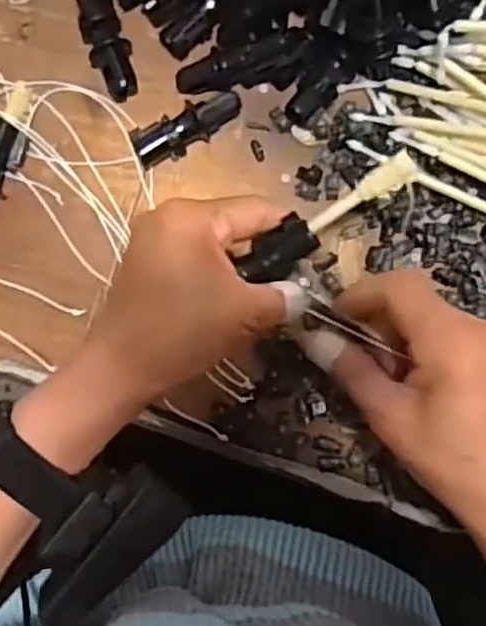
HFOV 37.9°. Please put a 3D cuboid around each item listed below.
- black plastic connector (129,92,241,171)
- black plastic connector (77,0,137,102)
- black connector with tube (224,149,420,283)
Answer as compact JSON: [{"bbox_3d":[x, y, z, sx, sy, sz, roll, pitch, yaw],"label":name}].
[{"bbox_3d":[-0.032,-0.107,0.413,0.066,0.023,0.022,-29,89,-1],"label":"black plastic connector"},{"bbox_3d":[-0.081,-0.161,0.415,0.024,0.020,0.070,-20,89,-1],"label":"black plastic connector"},{"bbox_3d":[0.038,-0.042,0.319,0.088,0.014,0.020,-32,90,15],"label":"black connector with tube"}]

